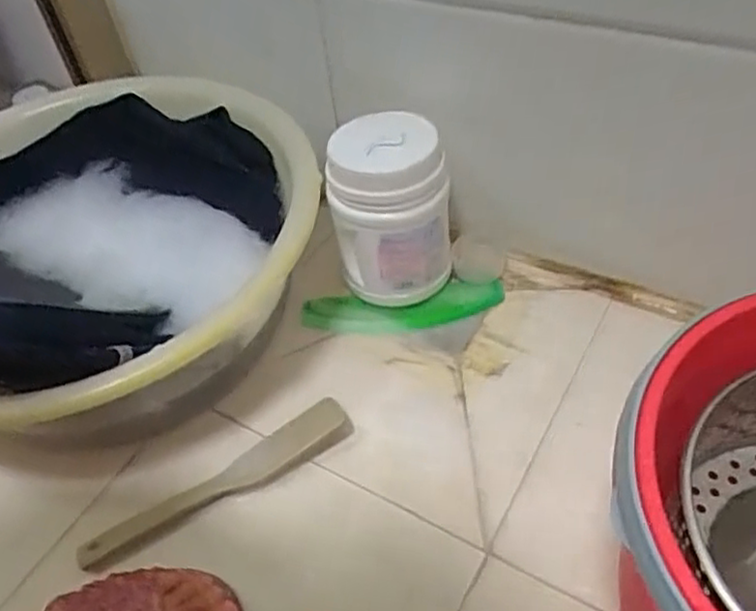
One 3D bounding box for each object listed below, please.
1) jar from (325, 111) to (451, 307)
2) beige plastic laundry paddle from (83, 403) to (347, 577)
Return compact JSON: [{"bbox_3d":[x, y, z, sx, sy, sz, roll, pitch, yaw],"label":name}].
[{"bbox_3d":[0.013,-0.076,0.650,0.109,0.178,0.097,-7,46,1],"label":"jar"},{"bbox_3d":[-0.126,0.145,0.556,0.231,0.023,0.044,-27,49,-18],"label":"beige plastic laundry paddle"}]

